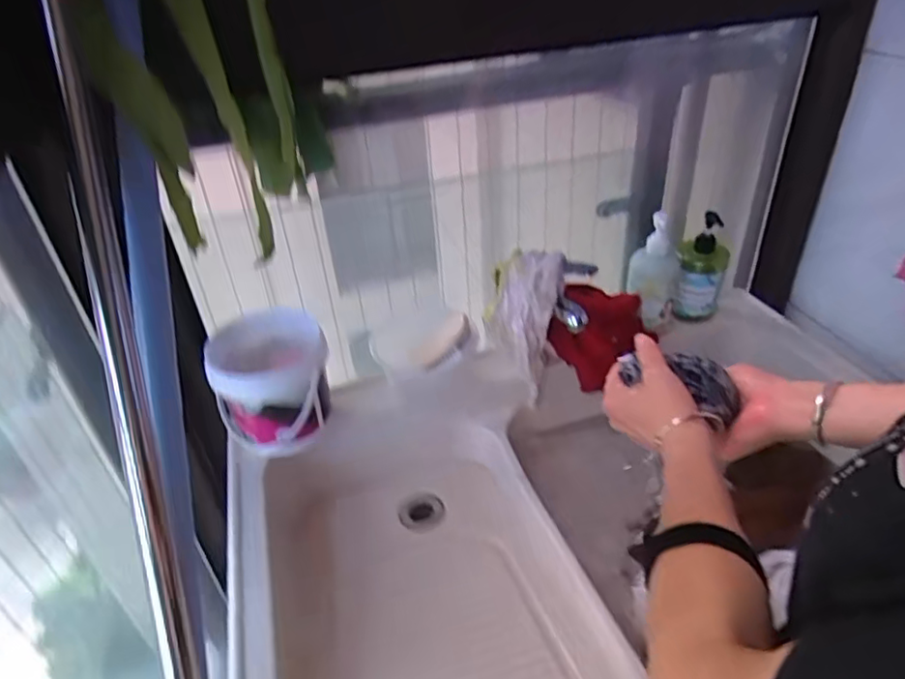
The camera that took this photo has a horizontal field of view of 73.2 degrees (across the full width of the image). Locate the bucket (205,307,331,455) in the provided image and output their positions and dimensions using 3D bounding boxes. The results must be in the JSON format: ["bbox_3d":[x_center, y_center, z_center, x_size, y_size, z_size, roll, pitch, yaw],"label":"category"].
[{"bbox_3d":[-0.232,0.051,0.792,0.137,0.134,0.125,-12,35,-8],"label":"bucket"}]

